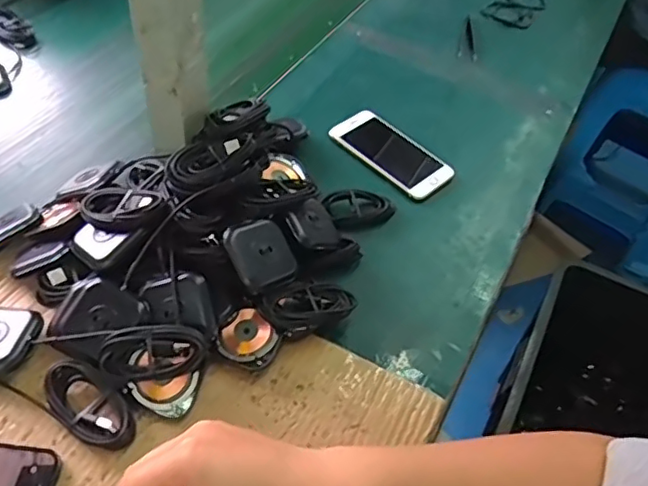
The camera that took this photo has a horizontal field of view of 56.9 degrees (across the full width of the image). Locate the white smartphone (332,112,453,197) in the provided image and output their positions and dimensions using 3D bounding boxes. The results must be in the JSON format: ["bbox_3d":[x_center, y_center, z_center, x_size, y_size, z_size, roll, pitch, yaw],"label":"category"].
[{"bbox_3d":[0.075,-0.100,0.656,0.067,0.010,0.136,-35,61,-30],"label":"white smartphone"}]

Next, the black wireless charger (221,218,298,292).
[{"bbox_3d":[-0.050,0.009,0.488,0.055,0.010,0.057,-30,92,-41],"label":"black wireless charger"}]

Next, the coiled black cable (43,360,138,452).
[{"bbox_3d":[-0.170,0.118,0.434,0.076,0.019,0.039,32,54,20],"label":"coiled black cable"}]

